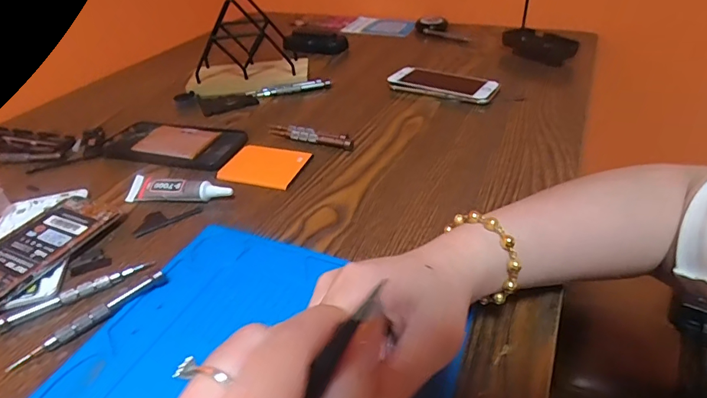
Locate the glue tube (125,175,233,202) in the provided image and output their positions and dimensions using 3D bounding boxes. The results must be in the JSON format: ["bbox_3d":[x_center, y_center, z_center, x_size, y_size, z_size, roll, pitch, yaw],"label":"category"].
[{"bbox_3d":[-0.167,-0.007,0.419,0.106,0.015,0.027,7,38,14],"label":"glue tube"}]

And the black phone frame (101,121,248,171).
[{"bbox_3d":[-0.209,-0.066,0.513,0.169,0.007,0.078,11,39,19],"label":"black phone frame"}]

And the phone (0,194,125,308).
[{"bbox_3d":[-0.265,0.044,0.360,0.073,0.013,0.140,13,40,21],"label":"phone"}]

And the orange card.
[{"bbox_3d":[-0.092,-0.036,0.463,0.078,0.007,0.066,10,39,17],"label":"orange card"}]

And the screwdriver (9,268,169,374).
[{"bbox_3d":[-0.180,0.081,0.305,0.103,0.010,0.012,-32,45,-33],"label":"screwdriver"}]

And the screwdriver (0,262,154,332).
[{"bbox_3d":[-0.203,0.068,0.327,0.103,0.008,0.013,-24,41,-25],"label":"screwdriver"}]

